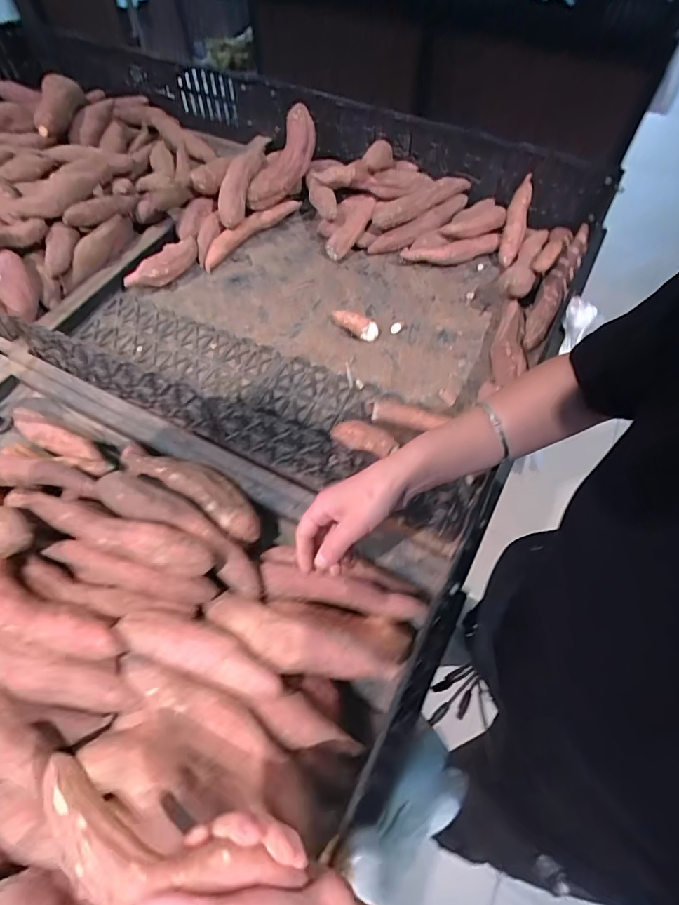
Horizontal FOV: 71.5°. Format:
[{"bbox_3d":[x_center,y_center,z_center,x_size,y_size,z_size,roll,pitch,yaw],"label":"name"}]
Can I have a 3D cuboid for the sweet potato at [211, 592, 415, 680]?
[{"bbox_3d":[-0.034,0.194,0.505,0.220,0.081,0.078,6,59,4],"label":"sweet potato"}]

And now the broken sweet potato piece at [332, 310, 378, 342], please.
[{"bbox_3d":[0.023,-0.232,0.834,0.096,0.030,0.032,28,63,16],"label":"broken sweet potato piece"}]

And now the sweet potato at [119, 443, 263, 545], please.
[{"bbox_3d":[-0.203,0.042,0.638,0.244,0.050,0.072,28,63,16],"label":"sweet potato"}]

